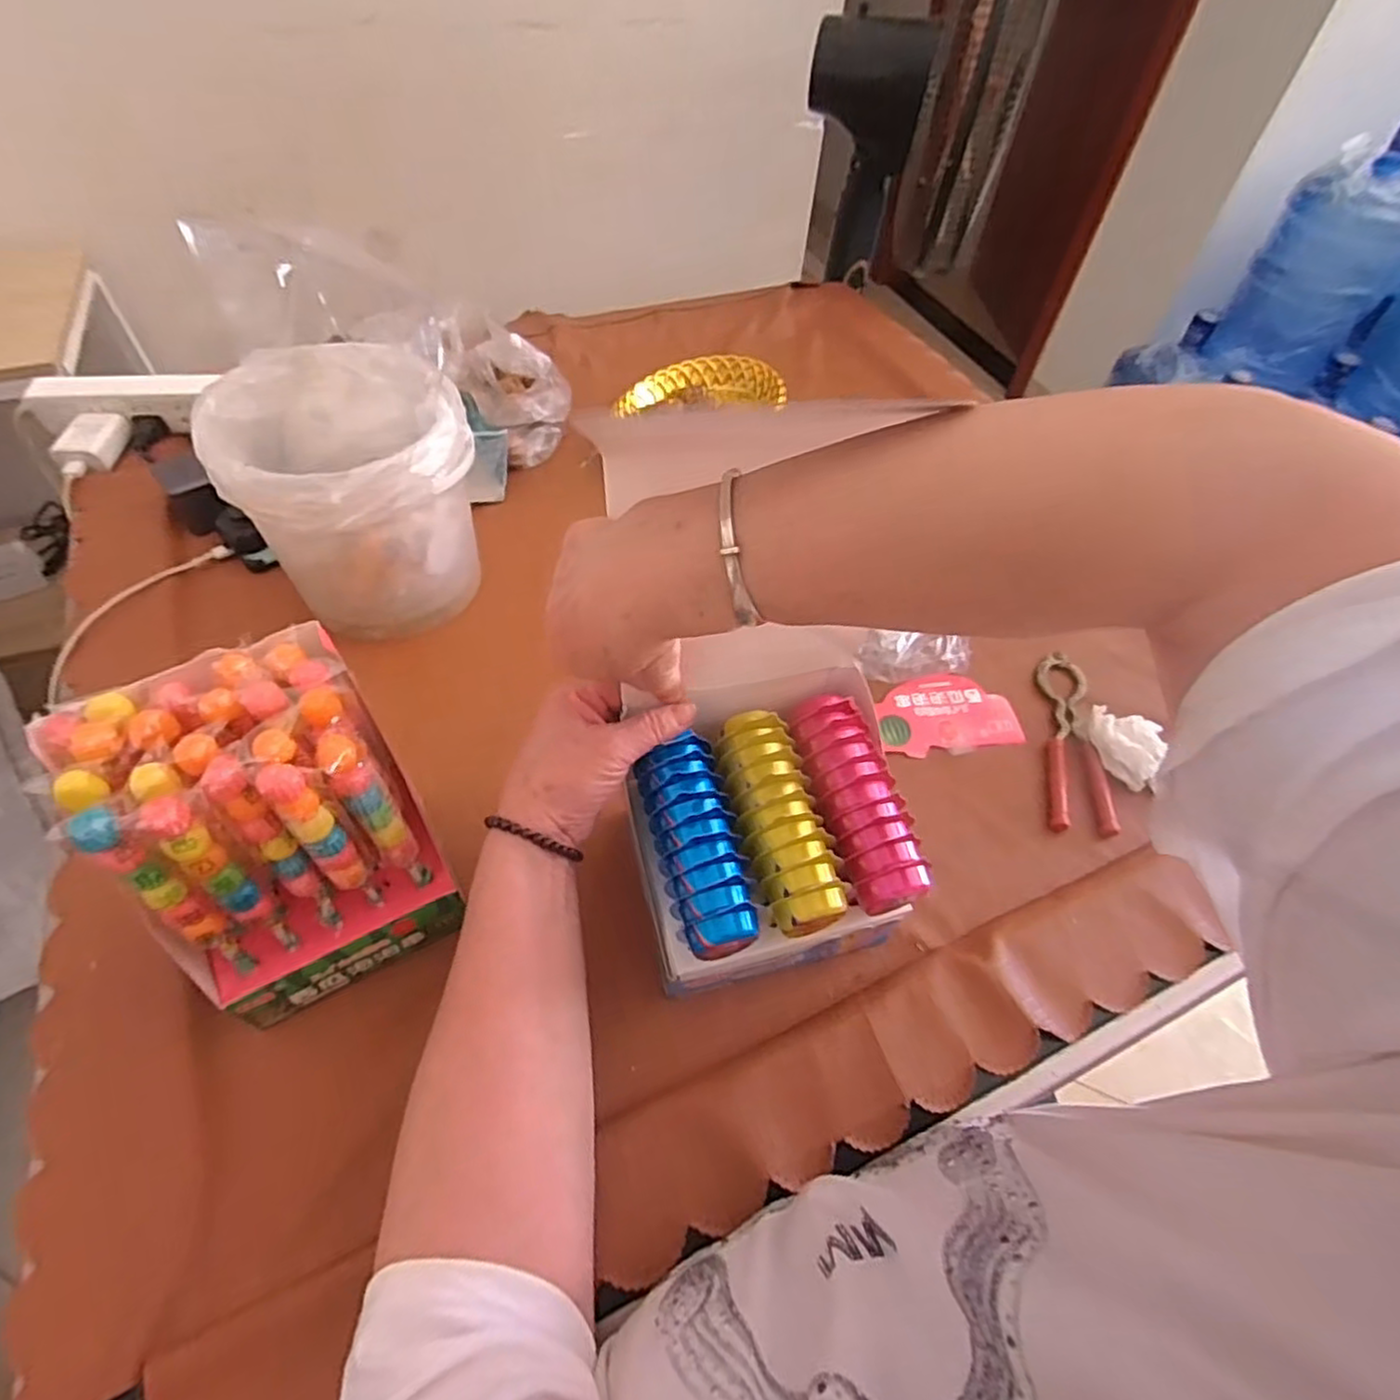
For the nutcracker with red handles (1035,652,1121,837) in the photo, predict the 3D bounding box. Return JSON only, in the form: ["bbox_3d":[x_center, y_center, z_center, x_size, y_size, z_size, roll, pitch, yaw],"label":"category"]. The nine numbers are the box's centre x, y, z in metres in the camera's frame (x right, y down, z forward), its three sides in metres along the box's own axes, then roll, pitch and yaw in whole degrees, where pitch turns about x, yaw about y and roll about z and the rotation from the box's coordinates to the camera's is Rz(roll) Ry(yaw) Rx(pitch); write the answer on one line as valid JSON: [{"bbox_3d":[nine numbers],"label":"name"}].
[{"bbox_3d":[0.288,0.030,0.558,0.042,0.017,0.164,9,53,3],"label":"nutcracker with red handles"}]

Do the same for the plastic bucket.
[{"bbox_3d":[-0.266,-0.160,0.563,0.163,0.166,0.179,2,53,-3],"label":"plastic bucket"}]

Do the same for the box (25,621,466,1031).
[{"bbox_3d":[-0.220,0.075,0.383,0.123,0.189,0.108,-22,58,-19],"label":"box"}]

